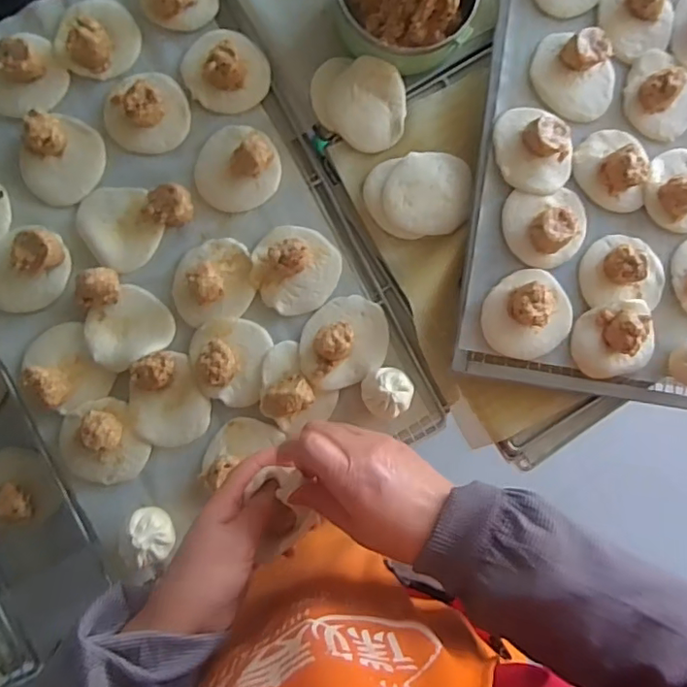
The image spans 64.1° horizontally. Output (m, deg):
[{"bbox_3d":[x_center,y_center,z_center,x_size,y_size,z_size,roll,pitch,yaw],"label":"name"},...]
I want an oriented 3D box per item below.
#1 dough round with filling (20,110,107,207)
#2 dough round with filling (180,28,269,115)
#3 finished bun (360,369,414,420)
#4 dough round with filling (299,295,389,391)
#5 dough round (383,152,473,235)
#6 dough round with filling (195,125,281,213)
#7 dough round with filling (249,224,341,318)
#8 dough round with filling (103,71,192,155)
[{"bbox_3d":[-0.295,-0.192,0.564,0.081,0.033,0.090,22,86,-3],"label":"dough round with filling"},{"bbox_3d":[-0.125,-0.293,0.575,0.086,0.035,0.087,-18,89,-5],"label":"dough round with filling"},{"bbox_3d":[0.046,0.051,0.572,0.051,0.047,0.047,0,88,-5],"label":"finished bun"},{"bbox_3d":[0.000,-0.002,0.575,0.103,0.036,0.084,-43,91,-5],"label":"dough round with filling"},{"bbox_3d":[0.092,-0.161,0.583,0.094,0.023,0.086,0,88,-5],"label":"dough round"},{"bbox_3d":[-0.112,-0.186,0.572,0.086,0.042,0.085,0,88,-5],"label":"dough round with filling"},{"bbox_3d":[-0.051,-0.079,0.572,0.087,0.038,0.089,0,88,-5],"label":"dough round with filling"},{"bbox_3d":[-0.210,-0.246,0.572,0.088,0.042,0.080,0,88,-5],"label":"dough round with filling"}]

